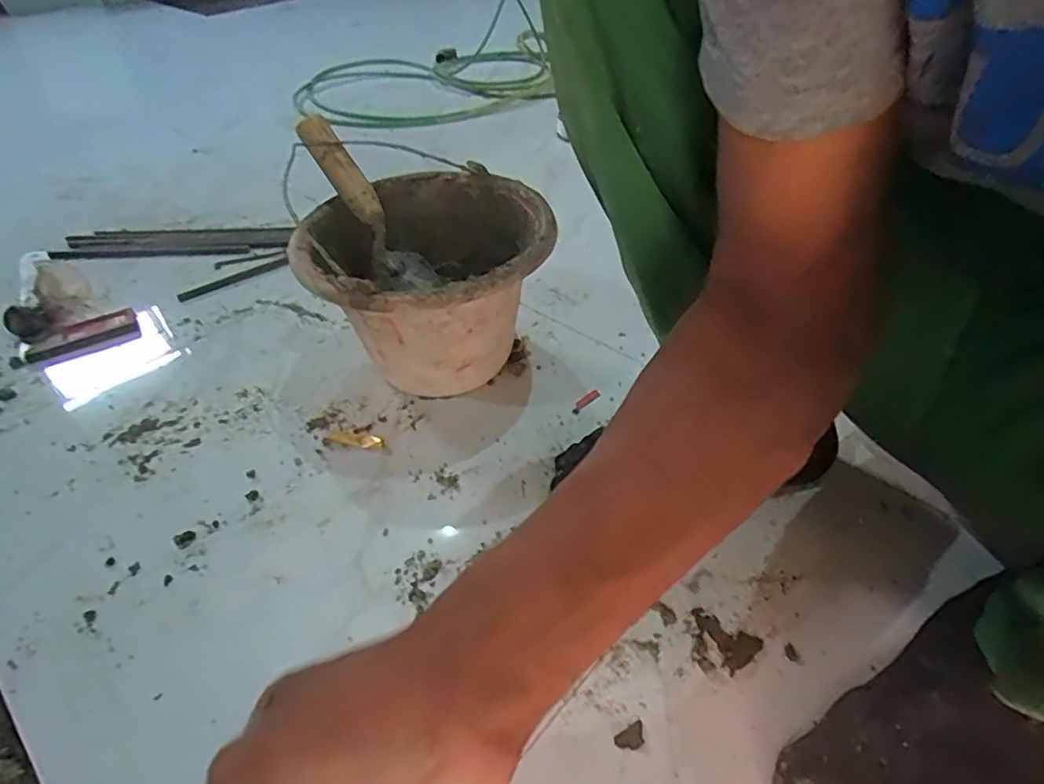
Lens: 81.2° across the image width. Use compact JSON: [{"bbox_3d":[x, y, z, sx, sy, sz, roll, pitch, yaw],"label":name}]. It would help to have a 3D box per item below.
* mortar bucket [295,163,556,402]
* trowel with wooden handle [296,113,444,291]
[{"bbox_3d":[-0.095,-0.106,0.660,0.252,0.174,0.243,0,42,0],"label":"mortar bucket"},{"bbox_3d":[-0.164,-0.191,0.653,0.033,0.213,0.059,-13,32,35],"label":"trowel with wooden handle"}]

